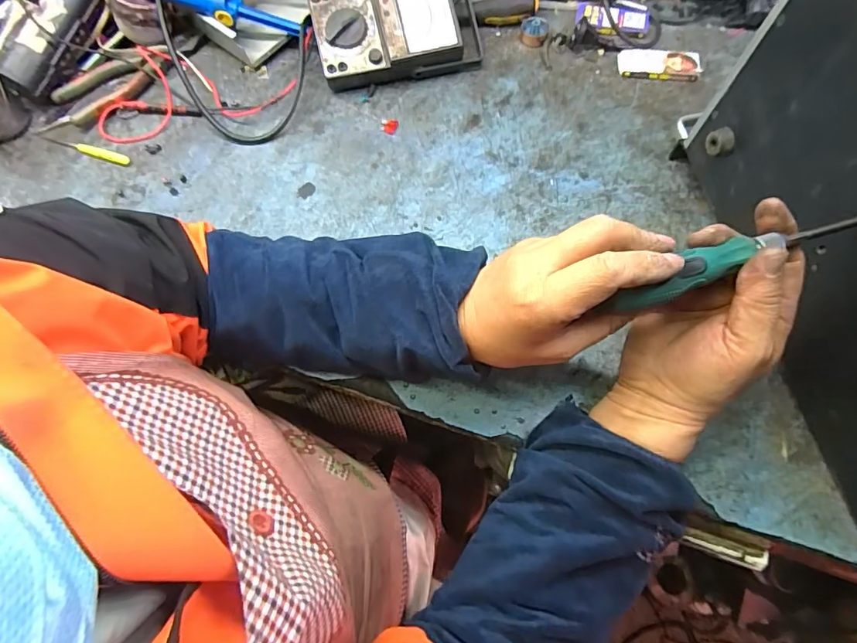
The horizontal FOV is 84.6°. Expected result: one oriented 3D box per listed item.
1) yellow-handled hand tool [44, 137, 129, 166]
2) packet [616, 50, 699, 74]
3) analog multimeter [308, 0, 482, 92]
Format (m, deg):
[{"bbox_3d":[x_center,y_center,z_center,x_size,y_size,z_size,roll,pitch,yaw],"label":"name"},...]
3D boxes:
[{"bbox_3d":[-0.402,-0.203,0.553,0.118,0.008,0.012,19,68,10],"label":"yellow-handled hand tool"},{"bbox_3d":[0.278,-0.314,0.571,0.093,0.010,0.034,8,67,6],"label":"packet"},{"bbox_3d":[-0.037,-0.362,0.573,0.200,0.059,0.131,-10,84,-3],"label":"analog multimeter"}]

